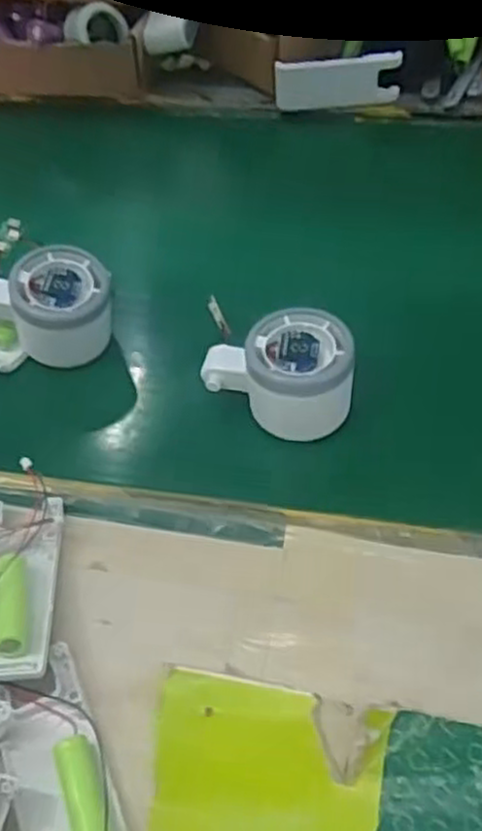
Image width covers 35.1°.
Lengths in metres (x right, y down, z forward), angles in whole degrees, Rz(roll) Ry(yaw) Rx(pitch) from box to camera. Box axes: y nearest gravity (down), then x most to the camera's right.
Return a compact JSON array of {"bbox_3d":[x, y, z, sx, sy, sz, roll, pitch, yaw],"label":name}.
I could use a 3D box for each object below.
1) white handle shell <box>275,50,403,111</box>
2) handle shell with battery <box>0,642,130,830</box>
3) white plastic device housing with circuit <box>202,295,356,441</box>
[{"bbox_3d":[0.082,-0.281,0.649,0.103,0.042,0.018,-1,49,4],"label":"white handle shell"},{"bbox_3d":[-0.072,0.144,0.302,0.038,0.024,0.100,-21,51,-13],"label":"handle shell with battery"},{"bbox_3d":[0.020,-0.021,0.427,0.082,0.050,0.062,5,50,9],"label":"white plastic device housing with circuit"}]

